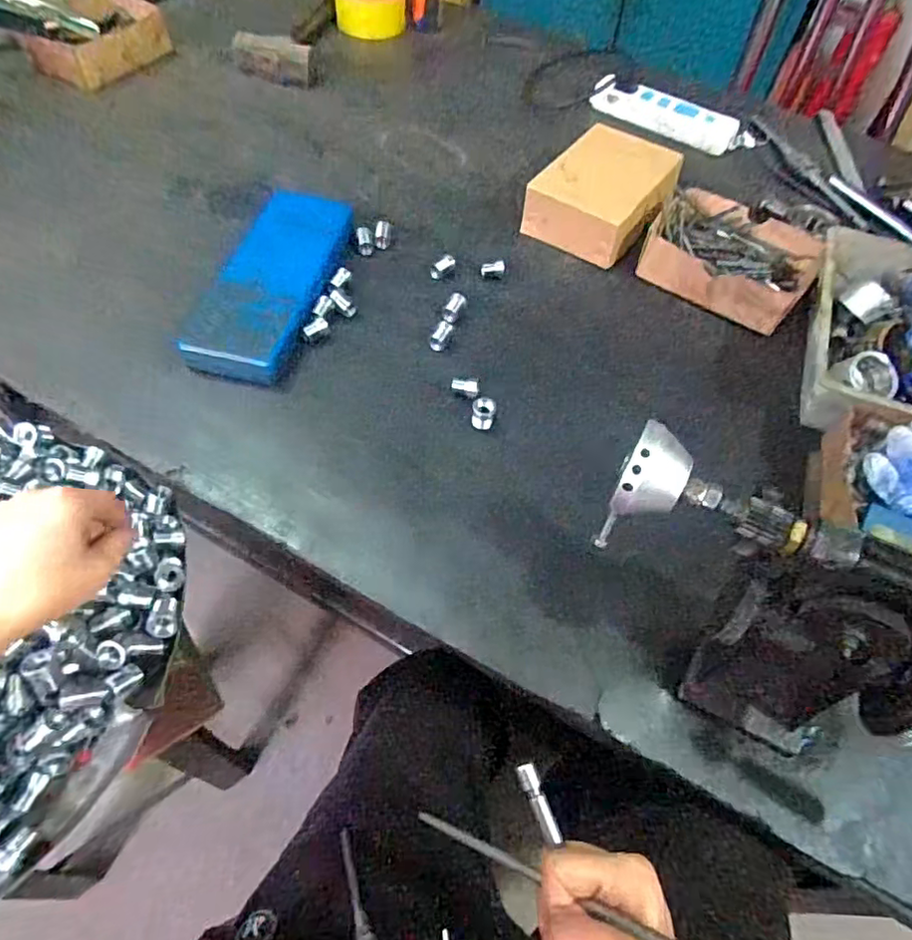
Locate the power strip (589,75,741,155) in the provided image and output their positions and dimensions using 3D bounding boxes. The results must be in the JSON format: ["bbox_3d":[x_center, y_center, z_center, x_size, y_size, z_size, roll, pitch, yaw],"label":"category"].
[{"bbox_3d":[0.291,-0.500,0.850,0.209,0.035,0.041,25,57,11],"label":"power strip"}]

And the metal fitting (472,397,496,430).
[{"bbox_3d":[0.024,-0.051,0.531,0.019,0.017,0.022,0,56,-5],"label":"metal fitting"}]

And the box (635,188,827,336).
[{"bbox_3d":[0.299,-0.234,0.663,0.173,0.043,0.150,34,60,17],"label":"box"}]

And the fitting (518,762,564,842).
[{"bbox_3d":[0.044,0.177,0.323,0.008,0.006,0.039,-20,73,-18],"label":"fitting"}]

